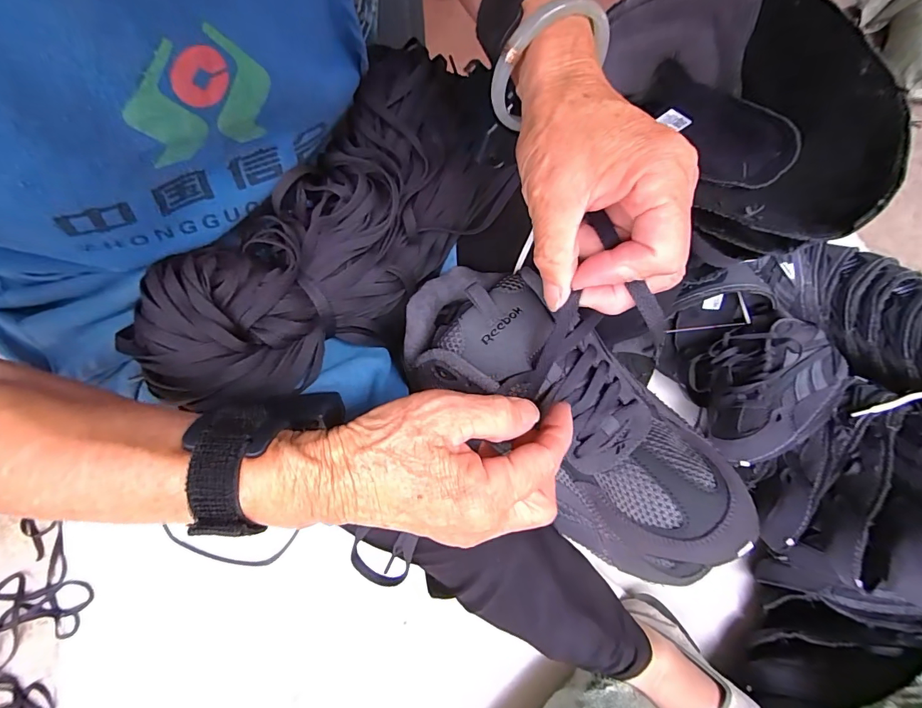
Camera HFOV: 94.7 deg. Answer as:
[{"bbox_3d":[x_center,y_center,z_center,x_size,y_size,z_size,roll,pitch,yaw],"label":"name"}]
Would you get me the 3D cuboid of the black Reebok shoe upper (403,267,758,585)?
[{"bbox_3d":[0.058,0.034,0.276,0.094,0.065,0.243,-40,73,-15],"label":"black Reebok shoe upper"}]

